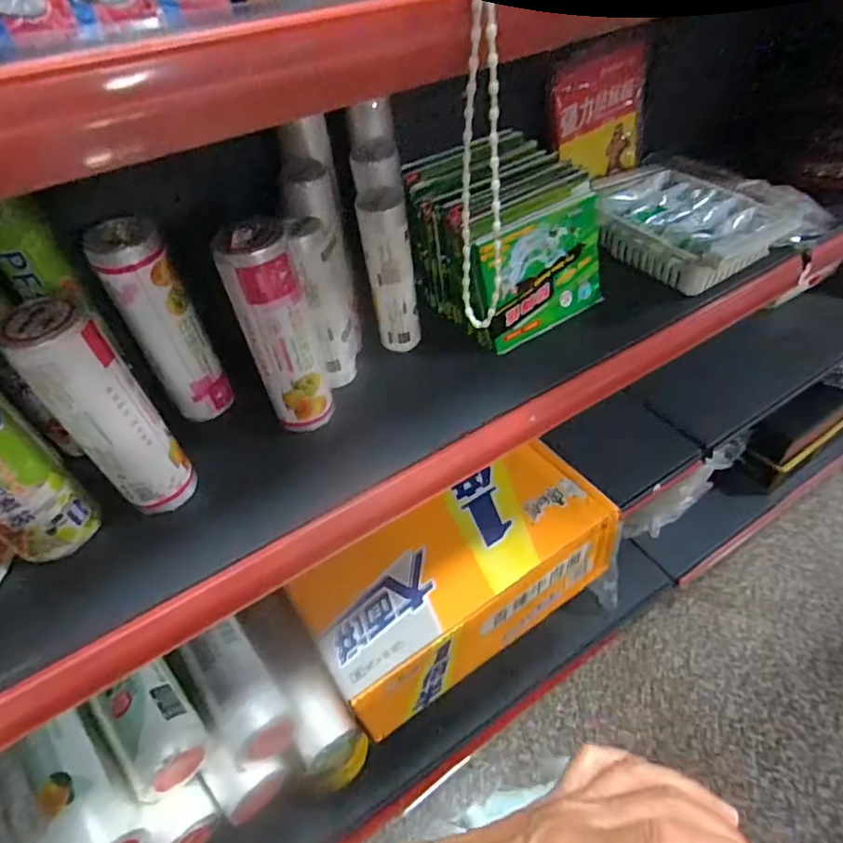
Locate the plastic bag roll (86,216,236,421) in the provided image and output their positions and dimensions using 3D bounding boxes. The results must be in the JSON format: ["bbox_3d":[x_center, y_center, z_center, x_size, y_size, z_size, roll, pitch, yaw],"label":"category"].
[{"bbox_3d":[-0.241,-0.090,0.529,0.053,0.195,0.061,-26,52,-17],"label":"plastic bag roll"}]

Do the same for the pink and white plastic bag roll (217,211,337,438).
[{"bbox_3d":[-0.125,-0.078,0.498,0.058,0.201,0.048,-18,50,-11],"label":"pink and white plastic bag roll"}]

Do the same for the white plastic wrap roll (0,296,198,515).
[{"bbox_3d":[-0.247,-0.005,0.449,0.059,0.194,0.055,-26,52,-17],"label":"white plastic wrap roll"}]

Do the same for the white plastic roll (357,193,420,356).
[{"bbox_3d":[-0.031,-0.150,0.576,0.047,0.176,0.036,-7,49,-1],"label":"white plastic roll"}]

